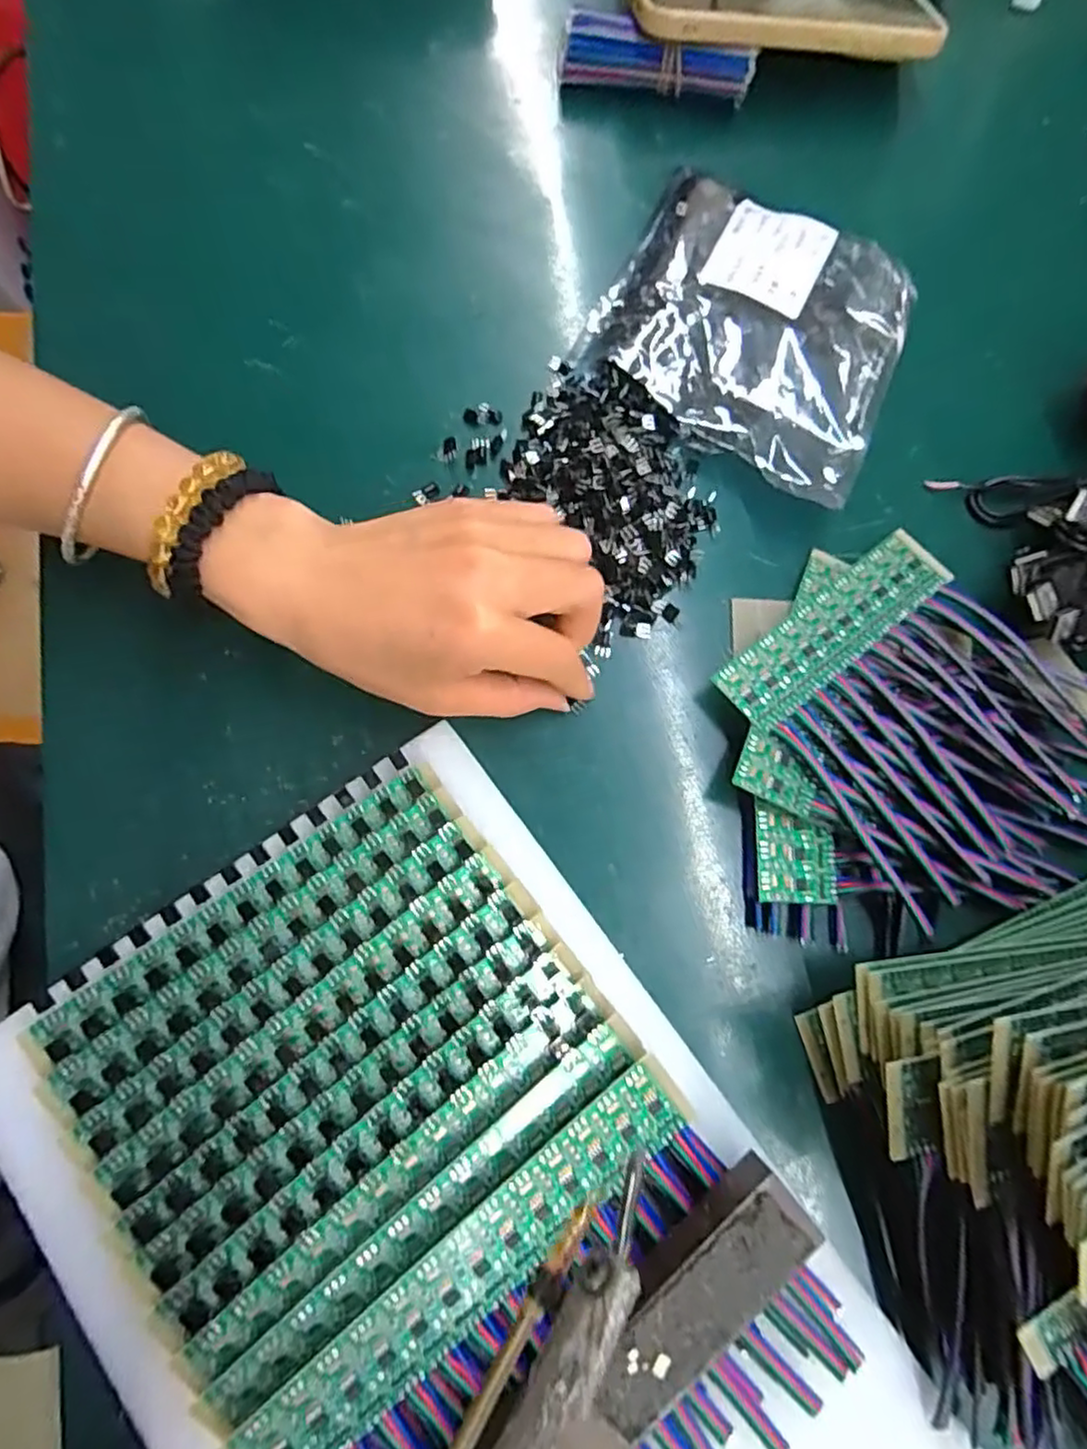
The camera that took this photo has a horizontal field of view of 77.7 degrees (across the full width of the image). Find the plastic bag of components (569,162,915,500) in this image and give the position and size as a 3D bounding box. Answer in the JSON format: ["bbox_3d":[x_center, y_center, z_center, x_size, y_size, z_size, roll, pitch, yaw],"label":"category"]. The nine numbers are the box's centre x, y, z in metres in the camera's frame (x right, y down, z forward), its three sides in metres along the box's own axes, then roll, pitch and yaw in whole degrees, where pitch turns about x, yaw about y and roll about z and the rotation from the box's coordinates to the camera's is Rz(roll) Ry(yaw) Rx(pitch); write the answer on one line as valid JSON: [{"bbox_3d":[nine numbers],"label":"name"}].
[{"bbox_3d":[0.102,-0.196,0.326,0.141,0.021,0.154,25,76,4],"label":"plastic bag of components"}]

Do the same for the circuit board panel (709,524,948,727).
[{"bbox_3d":[0.128,-0.043,0.296,0.125,0.004,0.033,-37,76,-16],"label":"circuit board panel"}]

